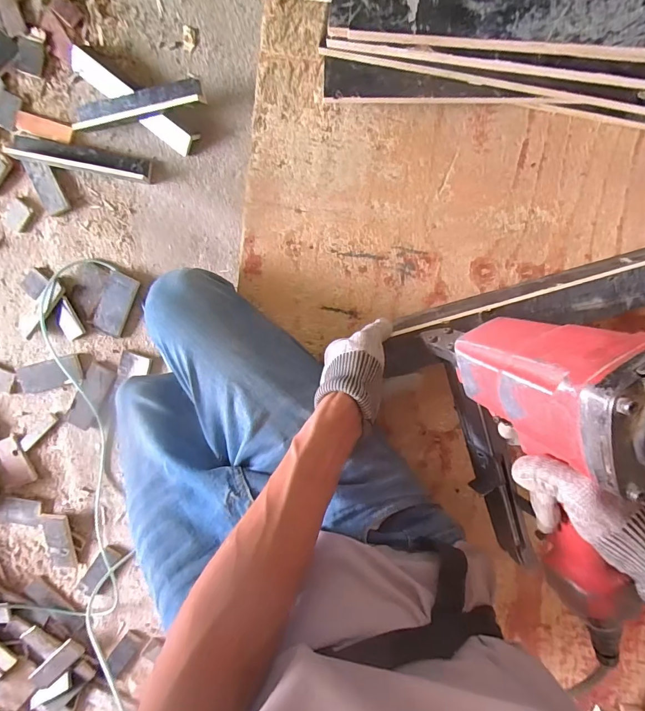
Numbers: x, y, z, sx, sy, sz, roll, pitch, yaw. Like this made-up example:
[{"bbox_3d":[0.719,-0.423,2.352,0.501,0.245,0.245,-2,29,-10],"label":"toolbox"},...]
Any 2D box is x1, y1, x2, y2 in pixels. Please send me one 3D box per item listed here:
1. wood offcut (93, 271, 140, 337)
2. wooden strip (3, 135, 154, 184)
[{"bbox_3d":[-0.600,-0.148,1.160,0.085,0.012,0.172,25,99,1],"label":"wood offcut"},{"bbox_3d":[-0.662,-0.536,1.090,0.385,0.024,0.062,12,98,3],"label":"wooden strip"}]

